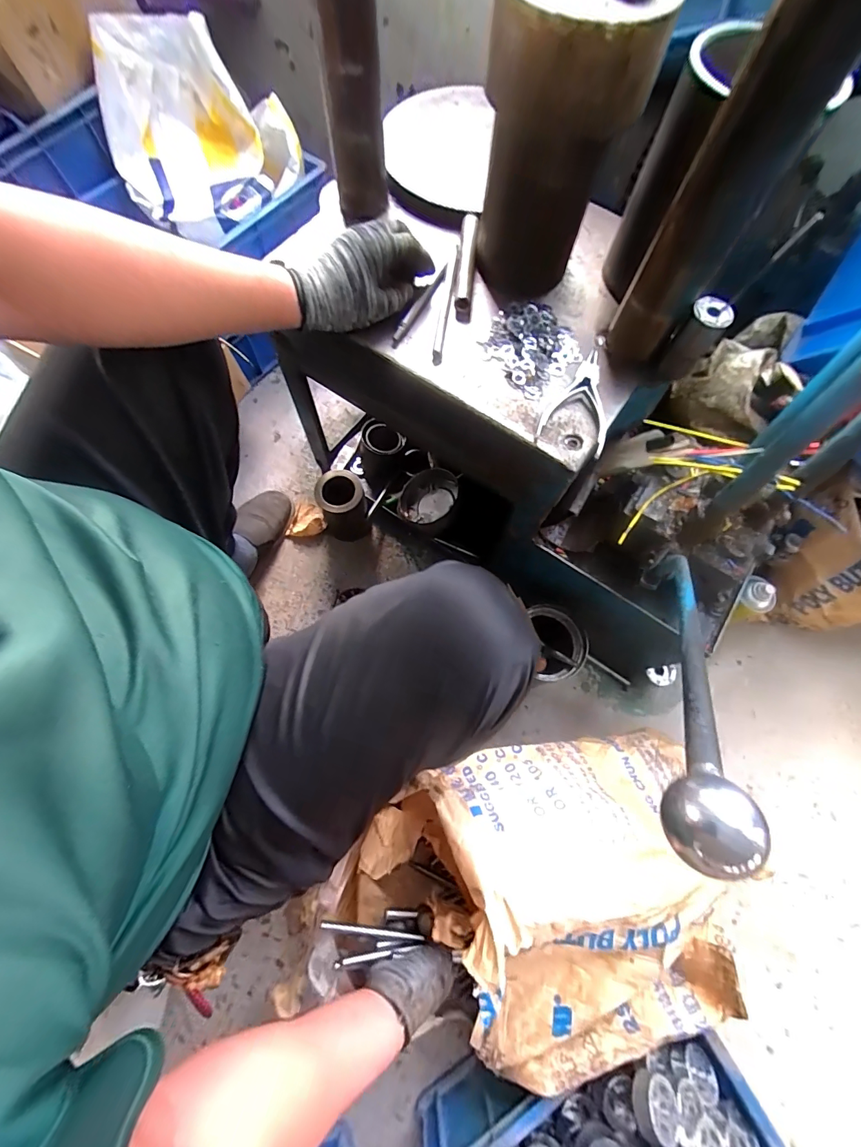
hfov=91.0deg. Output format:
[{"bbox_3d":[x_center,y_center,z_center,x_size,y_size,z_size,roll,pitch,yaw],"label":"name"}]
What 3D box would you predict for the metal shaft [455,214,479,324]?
[{"bbox_3d":[0.044,-0.372,0.515,0.021,0.025,0.149,5,72,0],"label":"metal shaft"}]

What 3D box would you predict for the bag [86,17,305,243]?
[{"bbox_3d":[-0.433,-0.822,0.789,0.319,0.192,0.266,-27,75,-10],"label":"bag"}]

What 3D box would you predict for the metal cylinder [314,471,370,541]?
[{"bbox_3d":[-0.168,-0.128,0.827,0.089,0.132,0.092,-7,73,-4],"label":"metal cylinder"}]

